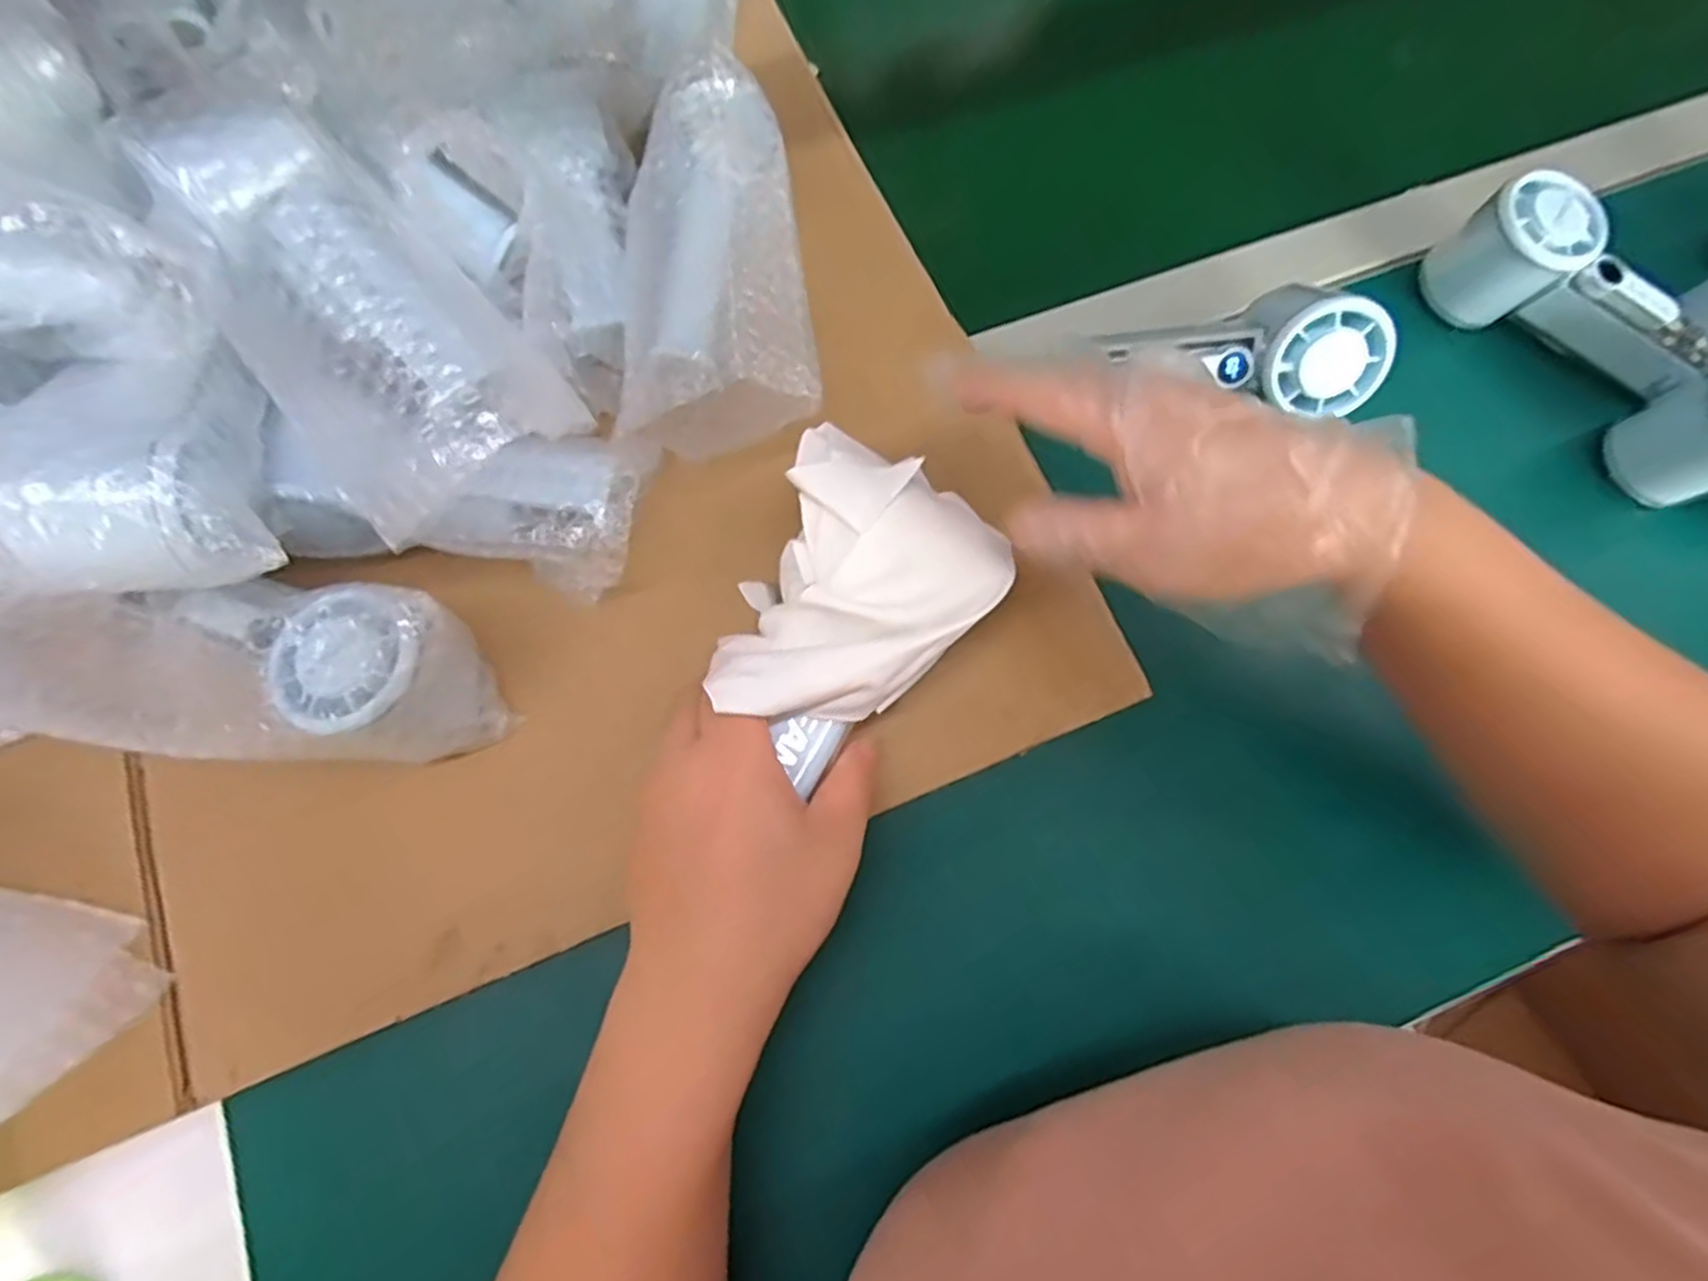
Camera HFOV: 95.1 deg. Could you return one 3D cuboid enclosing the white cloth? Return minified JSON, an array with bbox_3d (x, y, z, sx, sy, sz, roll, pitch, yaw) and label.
[{"bbox_3d":[-0.004,-0.018,0.325,0.101,0.041,0.124,33,74,8],"label":"white cloth"}]

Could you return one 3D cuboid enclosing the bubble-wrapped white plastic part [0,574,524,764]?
[{"bbox_3d":[-0.257,0.011,0.318,0.210,0.058,0.074,4,72,0],"label":"bubble-wrapped white plastic part"}]

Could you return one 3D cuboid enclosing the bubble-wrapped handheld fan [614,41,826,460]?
[{"bbox_3d":[-0.071,-0.183,0.381,0.090,0.058,0.186,-7,73,-4],"label":"bubble-wrapped handheld fan"}]

